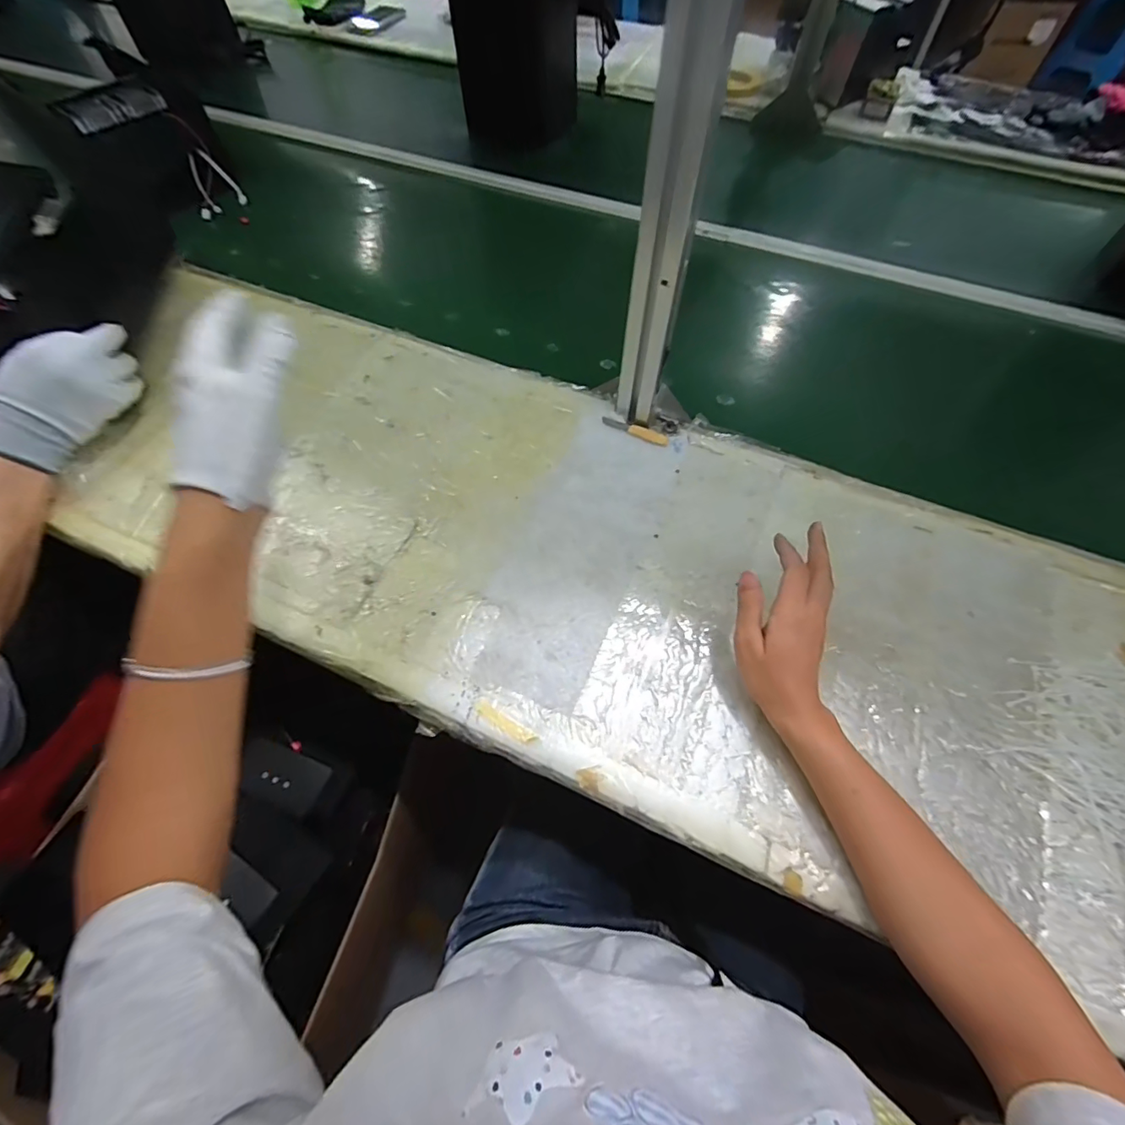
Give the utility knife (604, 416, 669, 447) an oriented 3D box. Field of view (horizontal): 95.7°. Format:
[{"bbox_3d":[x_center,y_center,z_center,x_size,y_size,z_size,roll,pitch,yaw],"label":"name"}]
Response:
[{"bbox_3d":[0.084,-0.153,0.596,0.082,0.004,0.016,21,76,18],"label":"utility knife"}]

